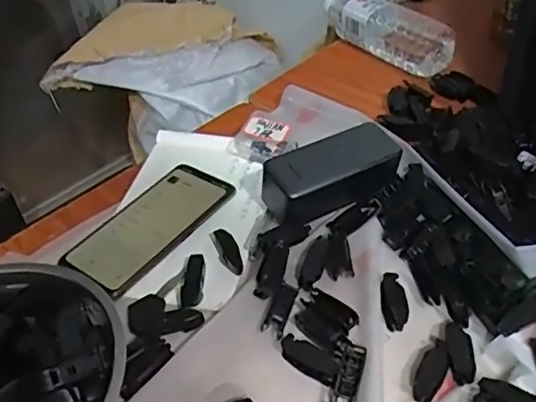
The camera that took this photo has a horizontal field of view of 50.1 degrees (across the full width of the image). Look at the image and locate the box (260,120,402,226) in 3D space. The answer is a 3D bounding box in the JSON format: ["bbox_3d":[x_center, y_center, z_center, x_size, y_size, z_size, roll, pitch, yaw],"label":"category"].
[{"bbox_3d":[0.061,-0.027,0.548,0.126,0.046,0.058,-24,44,-18],"label":"box"}]

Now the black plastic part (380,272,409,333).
[{"bbox_3d":[0.103,0.081,0.469,0.020,0.009,0.049,-3,57,5],"label":"black plastic part"}]

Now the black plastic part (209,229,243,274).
[{"bbox_3d":[-0.037,0.044,0.518,0.019,0.006,0.055,-17,42,-11],"label":"black plastic part"}]

